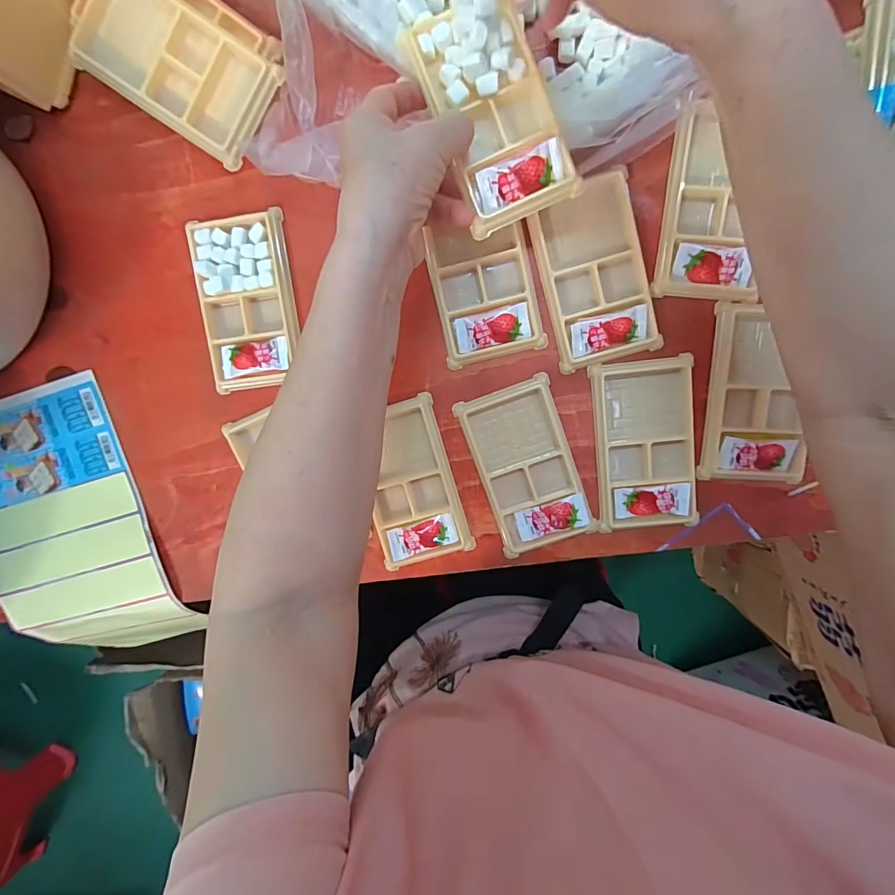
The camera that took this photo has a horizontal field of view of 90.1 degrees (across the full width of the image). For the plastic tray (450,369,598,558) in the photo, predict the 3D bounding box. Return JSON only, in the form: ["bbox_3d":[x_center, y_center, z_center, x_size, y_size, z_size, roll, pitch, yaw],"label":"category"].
[{"bbox_3d":[0.066,0.017,0.369,0.076,0.010,0.136,-19,96,6],"label":"plastic tray"}]

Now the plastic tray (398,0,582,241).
[{"bbox_3d":[0.029,-0.220,0.294,0.074,0.024,0.135,-23,96,7],"label":"plastic tray"}]

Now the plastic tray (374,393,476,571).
[{"bbox_3d":[-0.032,0.032,0.378,0.075,0.011,0.134,-16,97,6],"label":"plastic tray"}]

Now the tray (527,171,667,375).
[{"bbox_3d":[0.114,-0.133,0.344,0.080,0.012,0.133,-14,97,6],"label":"tray"}]

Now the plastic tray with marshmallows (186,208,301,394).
[{"bbox_3d":[-0.162,-0.118,0.366,0.076,0.016,0.132,-7,97,5],"label":"plastic tray with marshmallows"}]

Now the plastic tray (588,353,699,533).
[{"bbox_3d":[0.160,-0.001,0.360,0.076,0.010,0.135,-6,98,5],"label":"plastic tray"}]

